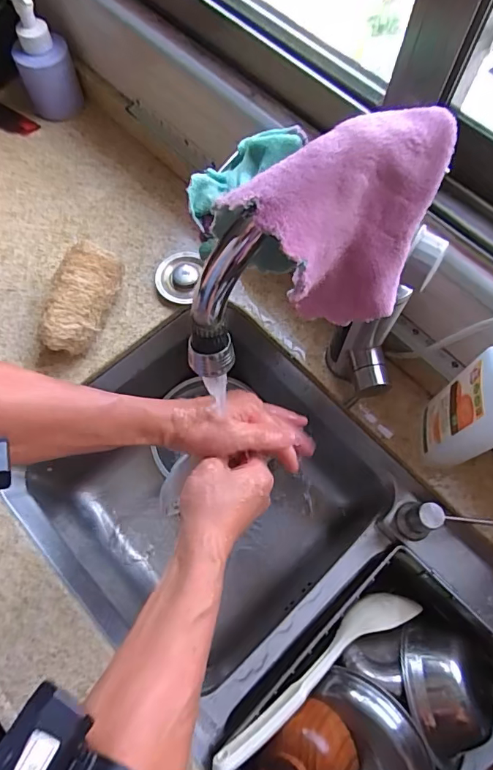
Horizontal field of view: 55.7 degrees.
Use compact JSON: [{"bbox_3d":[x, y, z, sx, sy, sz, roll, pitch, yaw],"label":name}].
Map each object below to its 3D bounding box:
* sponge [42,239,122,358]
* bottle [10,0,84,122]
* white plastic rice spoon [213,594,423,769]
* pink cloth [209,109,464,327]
[{"bbox_3d":[-0.212,-0.104,0.602,0.062,0.070,0.140,19,68,7],"label":"sponge"},{"bbox_3d":[-0.309,-0.500,0.703,0.085,0.173,0.067,-23,70,-10],"label":"bottle"},{"bbox_3d":[0.085,0.314,0.513,0.283,0.029,0.048,-27,70,-28],"label":"white plastic rice spoon"},{"bbox_3d":[0.061,-0.086,0.296,0.119,0.130,0.063,-31,71,-13],"label":"pink cloth"}]

